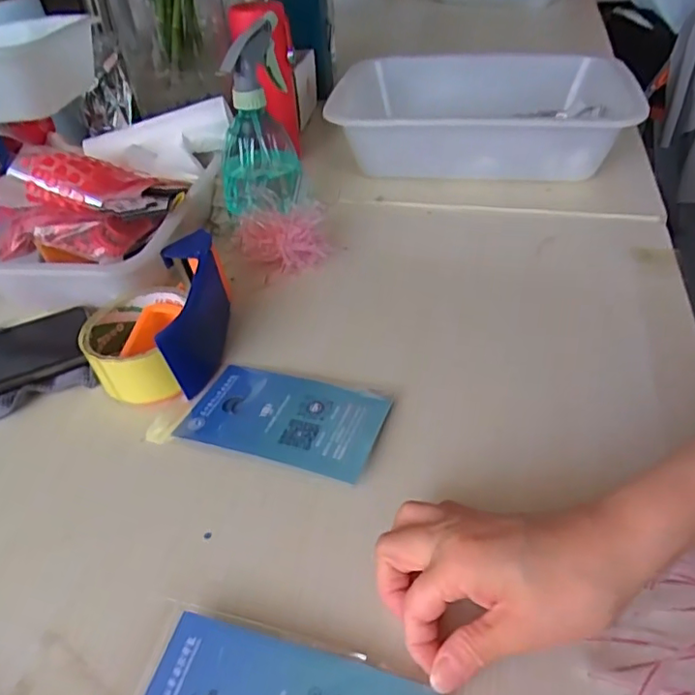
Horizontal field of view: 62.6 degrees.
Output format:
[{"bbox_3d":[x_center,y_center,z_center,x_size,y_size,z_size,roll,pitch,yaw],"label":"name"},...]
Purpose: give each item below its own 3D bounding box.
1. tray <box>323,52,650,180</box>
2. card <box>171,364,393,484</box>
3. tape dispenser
[{"bbox_3d":[0.142,-0.276,0.685,0.356,0.089,0.247,5,42,10],"label":"tray"},{"bbox_3d":[-0.044,0.048,0.396,0.134,0.007,0.077,10,41,19],"label":"card"},{"bbox_3d":[-0.148,-0.027,0.451,0.096,0.056,0.144,-2,41,1],"label":"tape dispenser"}]

